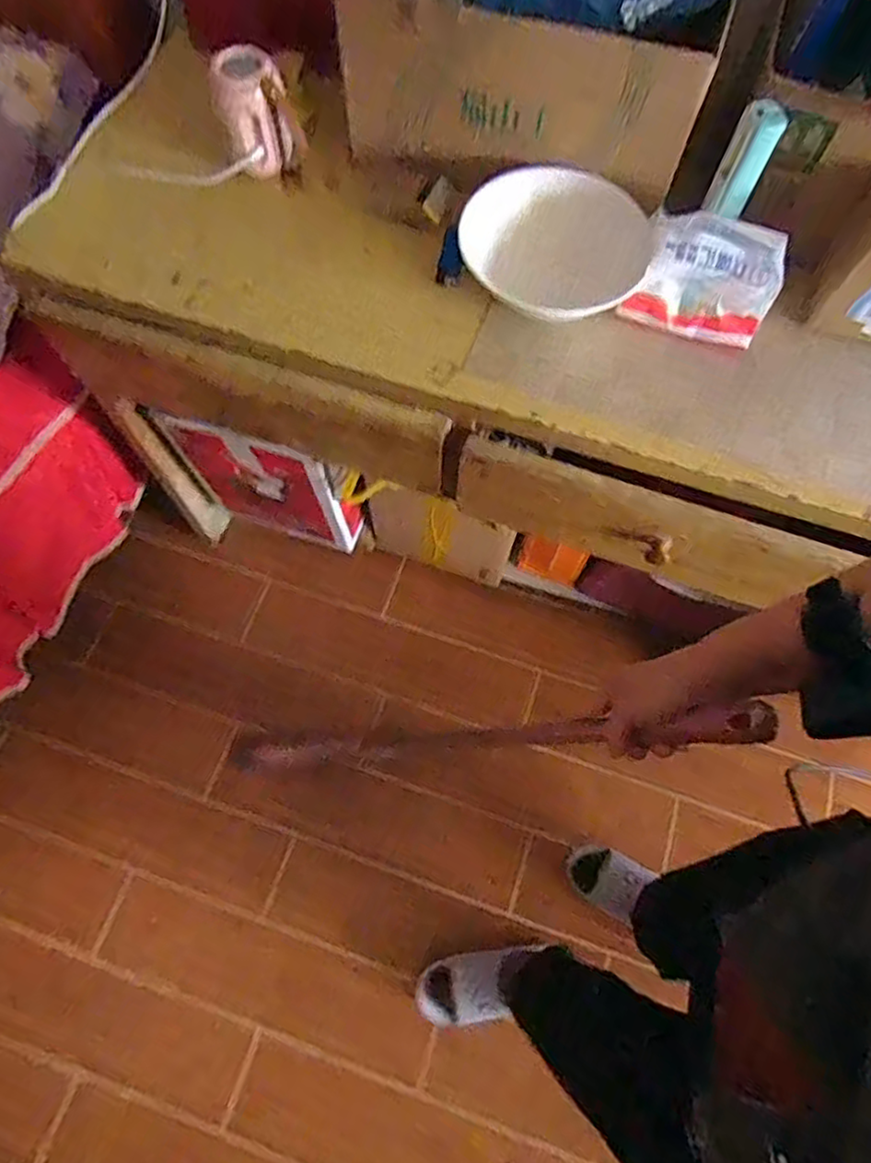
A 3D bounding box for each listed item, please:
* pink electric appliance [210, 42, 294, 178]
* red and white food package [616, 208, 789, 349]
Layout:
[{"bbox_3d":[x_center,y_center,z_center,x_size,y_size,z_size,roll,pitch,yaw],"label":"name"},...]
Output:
[{"bbox_3d":[-0.204,-0.524,0.721,0.078,0.098,0.075,-17,70,-7],"label":"pink electric appliance"},{"bbox_3d":[0.283,-0.317,0.670,0.146,0.072,0.092,17,70,5],"label":"red and white food package"}]

